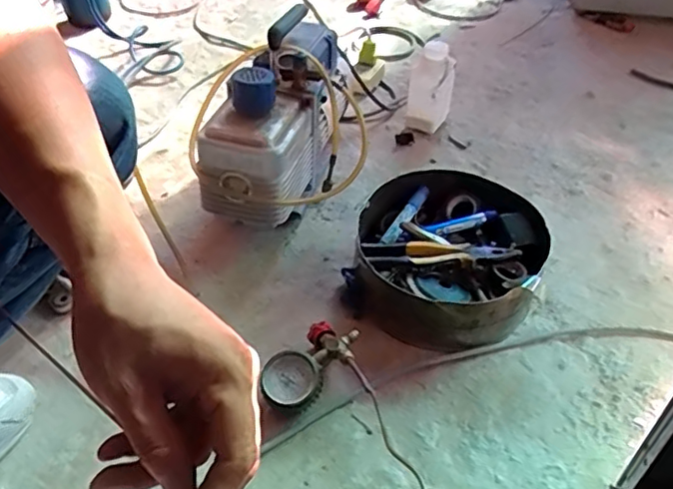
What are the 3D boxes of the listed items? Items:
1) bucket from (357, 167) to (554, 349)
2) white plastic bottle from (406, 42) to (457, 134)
[{"bbox_3d":[0.144,0.016,0.776,0.232,0.092,0.249,0,43,0],"label":"bucket"},{"bbox_3d":[0.171,-0.283,1.071,0.078,0.145,0.091,9,44,9],"label":"white plastic bottle"}]

